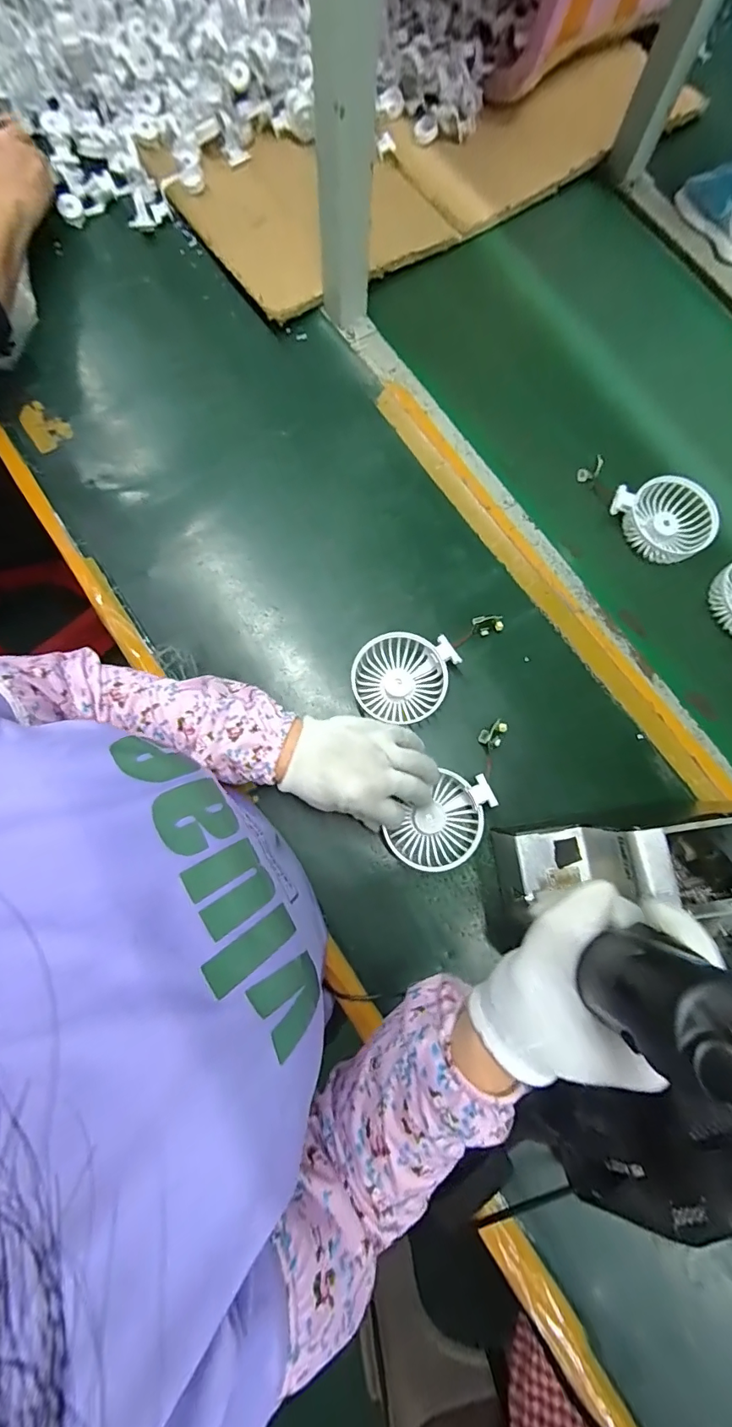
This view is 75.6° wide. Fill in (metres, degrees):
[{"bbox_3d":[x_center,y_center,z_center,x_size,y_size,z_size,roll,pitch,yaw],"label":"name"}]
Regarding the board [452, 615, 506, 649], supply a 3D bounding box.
[{"bbox_3d":[0.110,-0.085,0.477,0.056,0.022,0.022,-23,80,-6],"label":"board"}]

